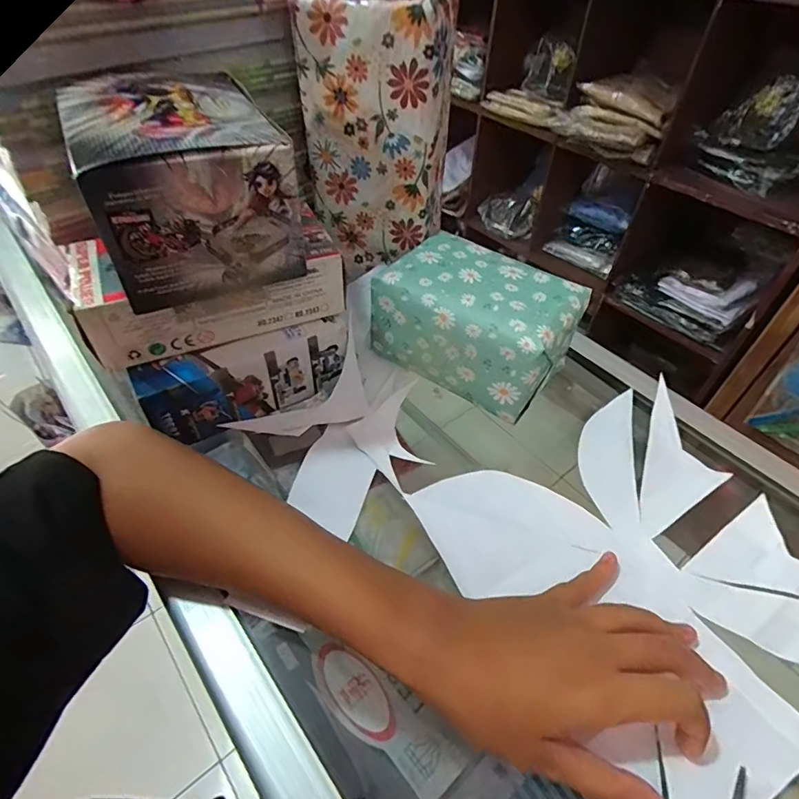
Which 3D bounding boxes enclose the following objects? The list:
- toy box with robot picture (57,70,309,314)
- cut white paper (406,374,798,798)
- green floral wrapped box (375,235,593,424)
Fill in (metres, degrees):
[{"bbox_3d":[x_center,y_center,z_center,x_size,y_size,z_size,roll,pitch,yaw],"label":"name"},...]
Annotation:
[{"bbox_3d":[-0.117,-0.123,0.273,0.099,0.092,0.098,-18,52,-19],"label":"toy box with robot picture"},{"bbox_3d":[0.151,0.098,0.295,0.209,0.019,0.208,-22,53,-21],"label":"cut white paper"},{"bbox_3d":[0.060,-0.060,0.380,0.140,0.073,0.089,32,54,23],"label":"green floral wrapped box"}]

